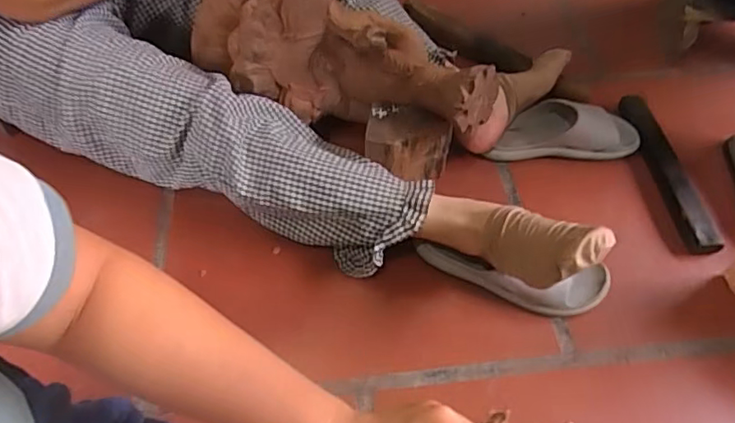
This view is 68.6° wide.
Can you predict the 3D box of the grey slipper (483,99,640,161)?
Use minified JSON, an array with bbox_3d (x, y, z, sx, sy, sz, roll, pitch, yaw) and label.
[{"bbox_3d":[0.311,-0.136,0.868,0.234,0.063,0.115,1,53,2],"label":"grey slipper"}]

